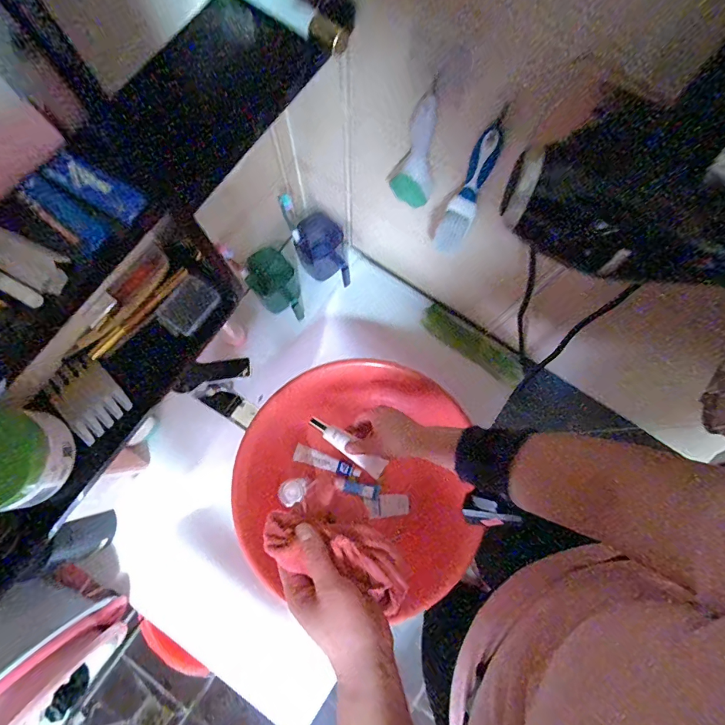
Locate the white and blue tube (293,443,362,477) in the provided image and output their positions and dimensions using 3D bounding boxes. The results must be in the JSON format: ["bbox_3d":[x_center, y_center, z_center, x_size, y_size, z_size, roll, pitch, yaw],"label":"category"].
[{"bbox_3d":[-0.059,0.168,0.681,0.114,0.011,0.026,19,78,3],"label":"white and blue tube"}]

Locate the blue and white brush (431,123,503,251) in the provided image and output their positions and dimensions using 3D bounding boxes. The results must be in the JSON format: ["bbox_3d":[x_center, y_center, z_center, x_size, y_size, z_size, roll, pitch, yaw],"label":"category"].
[{"bbox_3d":[0.113,-0.178,0.439,0.033,0.179,0.022,23,79,4],"label":"blue and white brush"}]

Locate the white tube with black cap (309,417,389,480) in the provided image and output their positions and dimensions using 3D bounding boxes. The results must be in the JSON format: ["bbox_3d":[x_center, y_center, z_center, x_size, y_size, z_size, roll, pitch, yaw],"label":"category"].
[{"bbox_3d":[-0.023,0.121,0.597,0.130,0.021,0.029,36,80,12],"label":"white tube with black cap"}]

